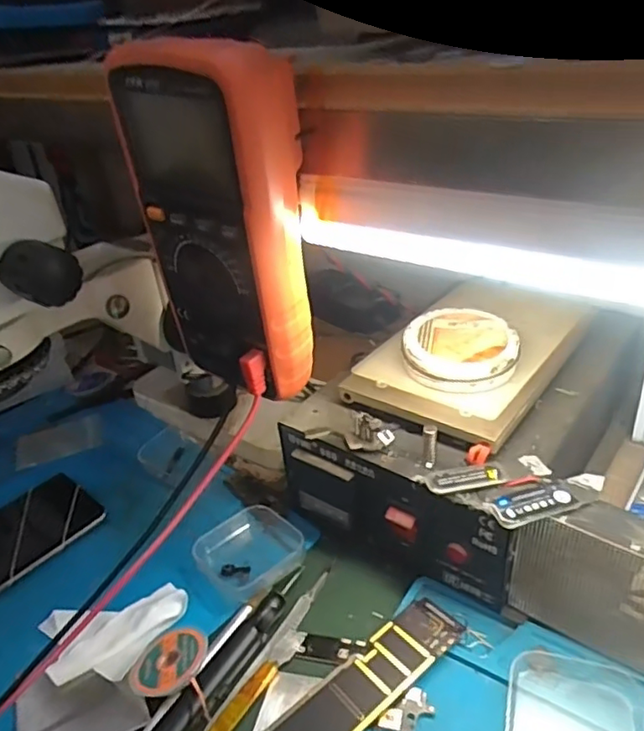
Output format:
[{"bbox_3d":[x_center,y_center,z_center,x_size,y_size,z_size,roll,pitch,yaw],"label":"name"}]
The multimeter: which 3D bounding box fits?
[{"bbox_3d":[-0.046,-0.068,0.305,0.088,0.166,0.051,23,42,39],"label":"multimeter"}]

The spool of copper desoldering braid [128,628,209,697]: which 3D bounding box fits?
[{"bbox_3d":[-0.086,0.169,0.343,0.041,0.008,0.041,-15,24,7],"label":"spool of copper desoldering braid"}]

